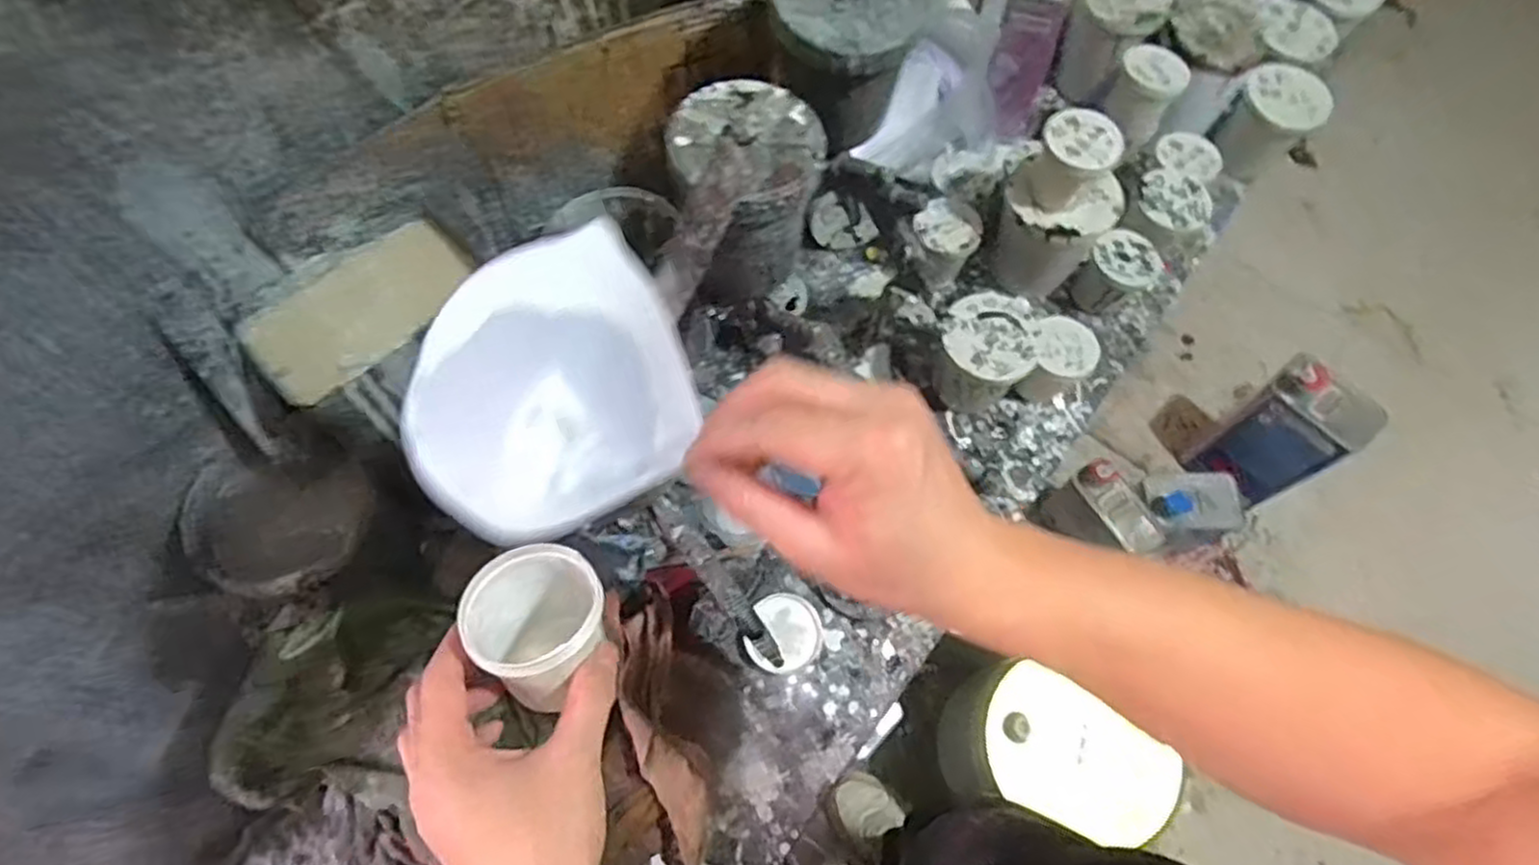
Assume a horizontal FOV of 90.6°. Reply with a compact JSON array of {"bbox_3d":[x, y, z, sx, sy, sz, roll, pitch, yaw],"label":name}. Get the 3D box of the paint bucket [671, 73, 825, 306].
[{"bbox_3d":[-0.015,-0.159,0.502,0.091,0.094,0.098,1,66,-2],"label":"paint bucket"}]

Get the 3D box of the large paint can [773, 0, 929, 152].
[{"bbox_3d":[0.050,-0.280,0.568,0.097,0.117,0.099,1,66,-2],"label":"large paint can"}]

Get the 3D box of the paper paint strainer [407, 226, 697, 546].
[{"bbox_3d":[-0.089,-0.018,0.322,0.110,0.087,0.094,-30,70,-14],"label":"paper paint strainer"}]

